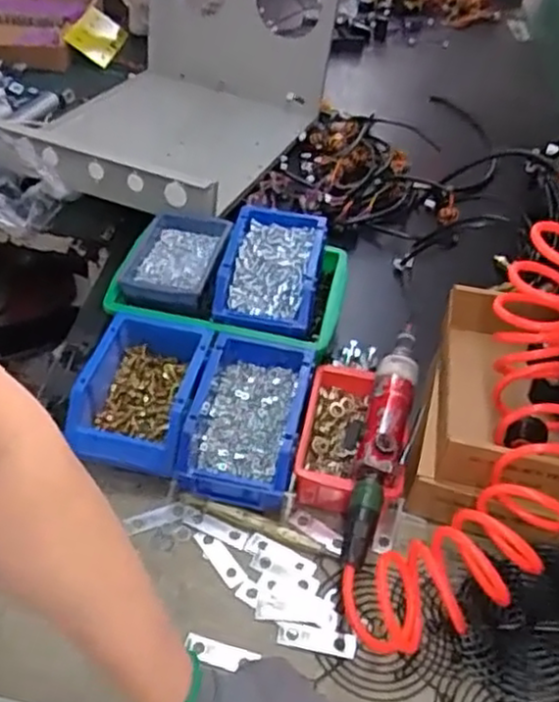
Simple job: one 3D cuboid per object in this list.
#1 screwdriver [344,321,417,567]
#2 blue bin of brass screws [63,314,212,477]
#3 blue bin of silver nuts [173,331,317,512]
[{"bbox_3d":[0.096,0.071,0.625,0.036,0.033,0.259,13,45,9],"label":"screwdriver"},{"bbox_3d":[-0.137,0.044,0.683,0.111,0.069,0.151,9,45,5],"label":"blue bin of brass screws"},{"bbox_3d":[-0.031,0.068,0.672,0.102,0.073,0.157,11,45,6],"label":"blue bin of silver nuts"}]

